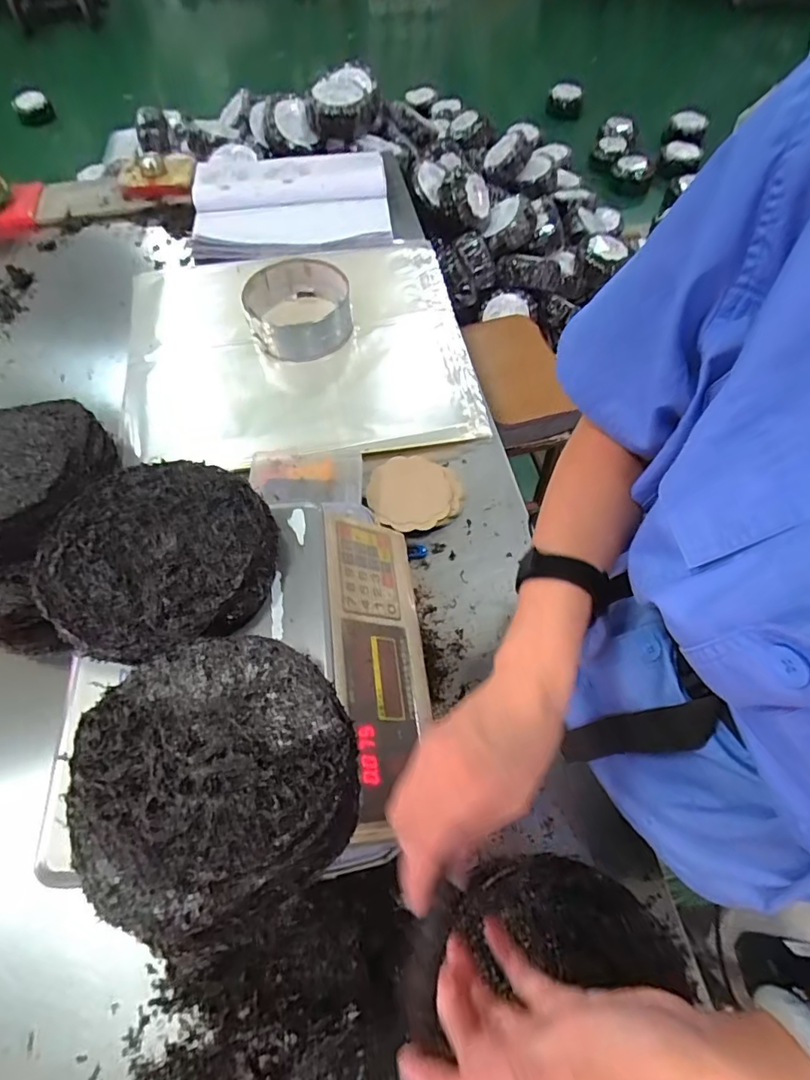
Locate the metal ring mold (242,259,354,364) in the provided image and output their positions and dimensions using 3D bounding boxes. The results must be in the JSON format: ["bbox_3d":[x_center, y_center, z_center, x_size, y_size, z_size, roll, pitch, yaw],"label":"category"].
[{"bbox_3d":[-0.212,-0.465,1.048,0.207,0.092,0.197,-16,61,-7],"label":"metal ring mold"}]

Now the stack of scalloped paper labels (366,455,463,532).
[{"bbox_3d":[0.014,-0.084,0.875,0.156,0.027,0.147,-22,63,-10],"label":"stack of scalloped paper labels"}]

